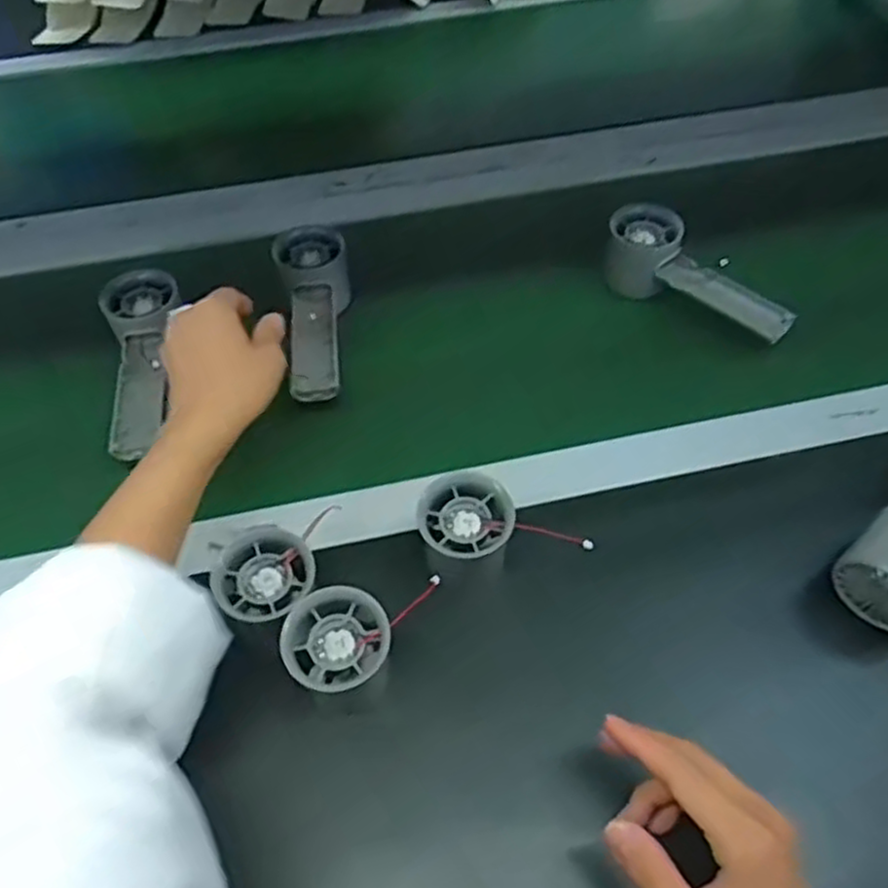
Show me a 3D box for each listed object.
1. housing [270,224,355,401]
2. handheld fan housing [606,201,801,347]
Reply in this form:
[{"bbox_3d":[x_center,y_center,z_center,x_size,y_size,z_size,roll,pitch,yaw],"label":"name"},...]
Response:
[{"bbox_3d":[-0.099,-0.097,0.593,0.056,0.040,0.158,-6,61,-2],"label":"housing"},{"bbox_3d":[0.206,-0.137,0.610,0.157,0.051,0.047,29,61,22],"label":"handheld fan housing"}]

